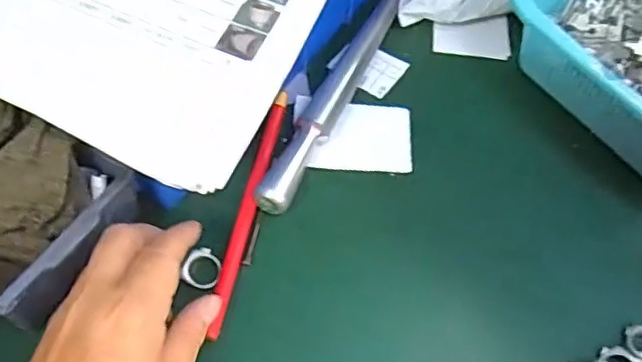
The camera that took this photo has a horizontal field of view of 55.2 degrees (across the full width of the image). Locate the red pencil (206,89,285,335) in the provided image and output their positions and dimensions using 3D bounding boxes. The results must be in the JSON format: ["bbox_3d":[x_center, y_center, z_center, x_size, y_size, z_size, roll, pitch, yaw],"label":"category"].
[{"bbox_3d":[-0.043,0.013,0.367,0.010,0.009,0.164,12,60,3],"label":"red pencil"}]

